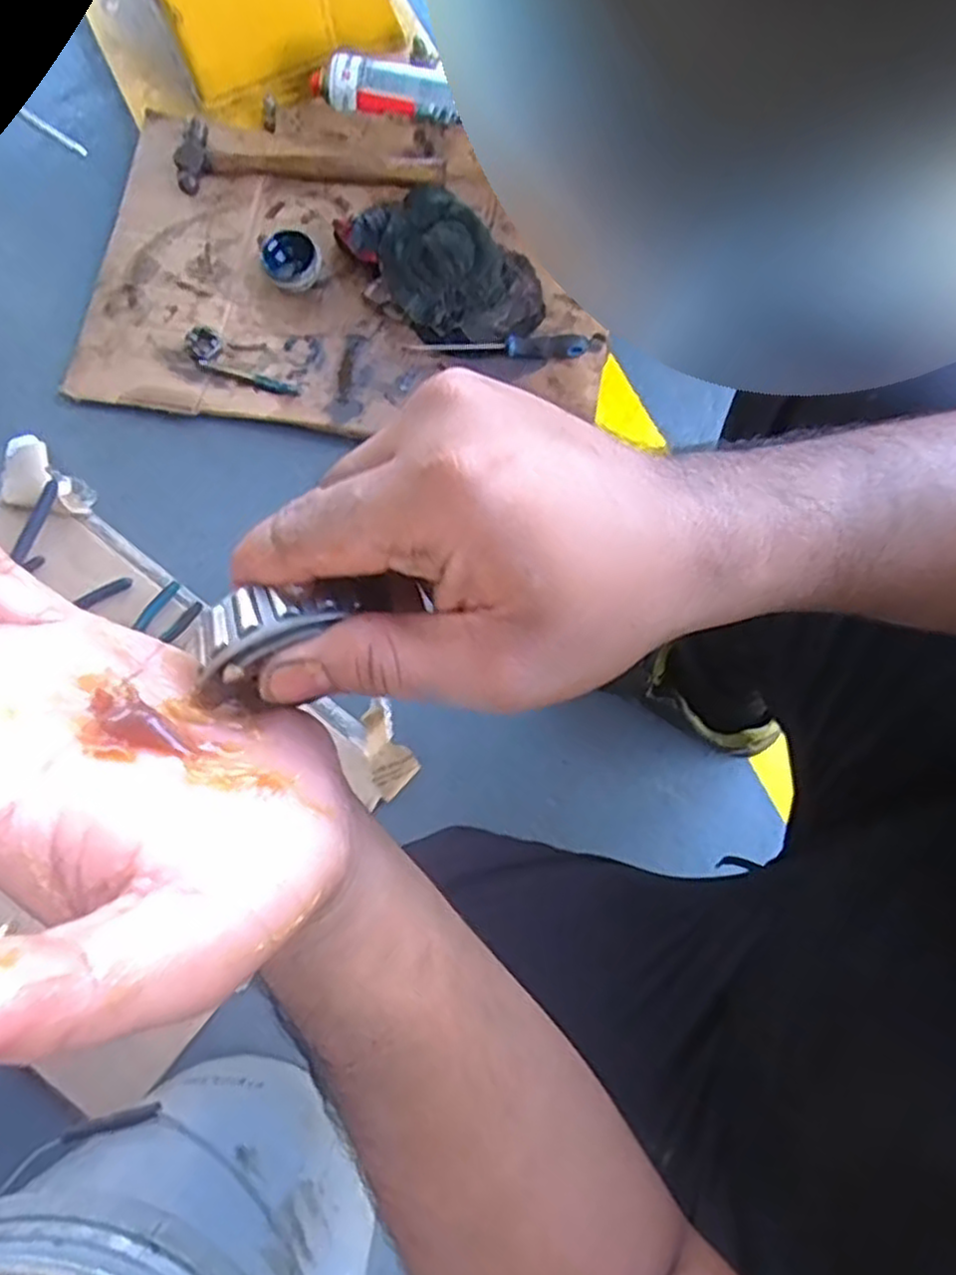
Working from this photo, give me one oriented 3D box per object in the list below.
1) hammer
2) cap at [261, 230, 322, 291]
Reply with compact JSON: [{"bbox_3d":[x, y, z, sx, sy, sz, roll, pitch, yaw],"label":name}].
[{"bbox_3d":[-0.216,-0.613,0.950,0.341,0.025,0.089,3,77,1],"label":"hammer"},{"bbox_3d":[-0.230,-0.468,0.918,0.061,0.038,0.064,0,77,1],"label":"cap"}]

